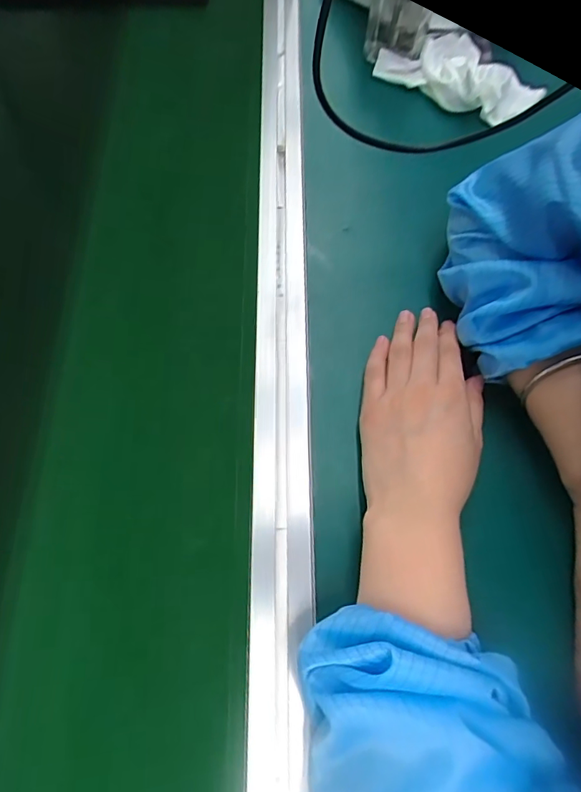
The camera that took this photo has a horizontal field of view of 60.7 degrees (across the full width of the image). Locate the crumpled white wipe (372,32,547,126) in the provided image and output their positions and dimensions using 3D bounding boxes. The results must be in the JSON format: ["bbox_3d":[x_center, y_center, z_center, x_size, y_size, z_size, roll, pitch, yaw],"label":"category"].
[{"bbox_3d":[0.161,-0.313,0.479,0.141,0.035,0.079,39,70,15],"label":"crumpled white wipe"}]

